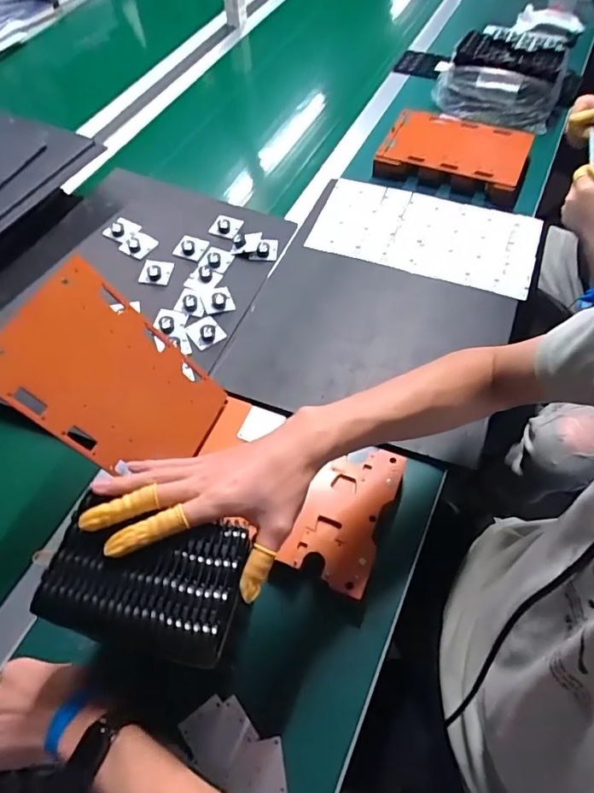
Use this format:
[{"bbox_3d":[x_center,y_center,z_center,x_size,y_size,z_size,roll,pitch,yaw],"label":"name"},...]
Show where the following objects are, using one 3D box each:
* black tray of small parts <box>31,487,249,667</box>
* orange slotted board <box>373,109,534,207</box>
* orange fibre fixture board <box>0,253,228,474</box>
[{"bbox_3d":[-0.117,0.137,0.389,0.141,0.023,0.095,9,59,7],"label":"black tray of small parts"},{"bbox_3d":[0.285,-0.446,0.924,0.243,0.033,0.197,20,61,14],"label":"orange slotted board"},{"bbox_3d":[-0.190,-0.013,0.547,0.008,0.235,0.156,-6,48,45],"label":"orange fibre fixture board"}]

